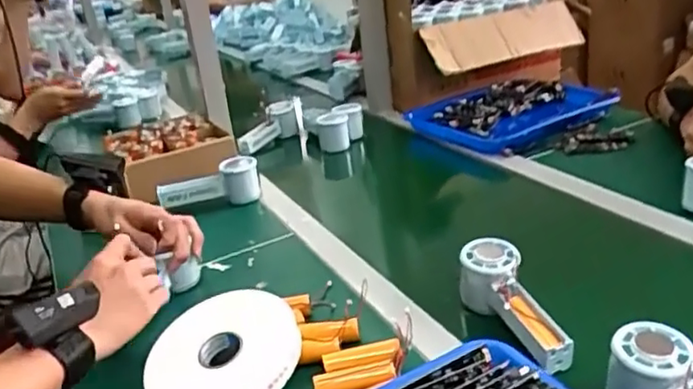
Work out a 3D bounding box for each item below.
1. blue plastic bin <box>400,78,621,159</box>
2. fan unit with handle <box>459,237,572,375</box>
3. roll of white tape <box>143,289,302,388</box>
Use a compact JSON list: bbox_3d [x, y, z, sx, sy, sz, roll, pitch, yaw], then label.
[{"bbox_3d":[0.309,-0.146,1.152,0.321,0.061,0.269,-22,28,-28],"label":"blue plastic bin"},{"bbox_3d":[0.159,0.109,0.599,0.059,0.064,0.161,-14,38,-13],"label":"fan unit with handle"},{"bbox_3d":[-0.139,0.154,0.569,0.193,0.023,0.135,-23,43,-5],"label":"roll of white tape"}]

